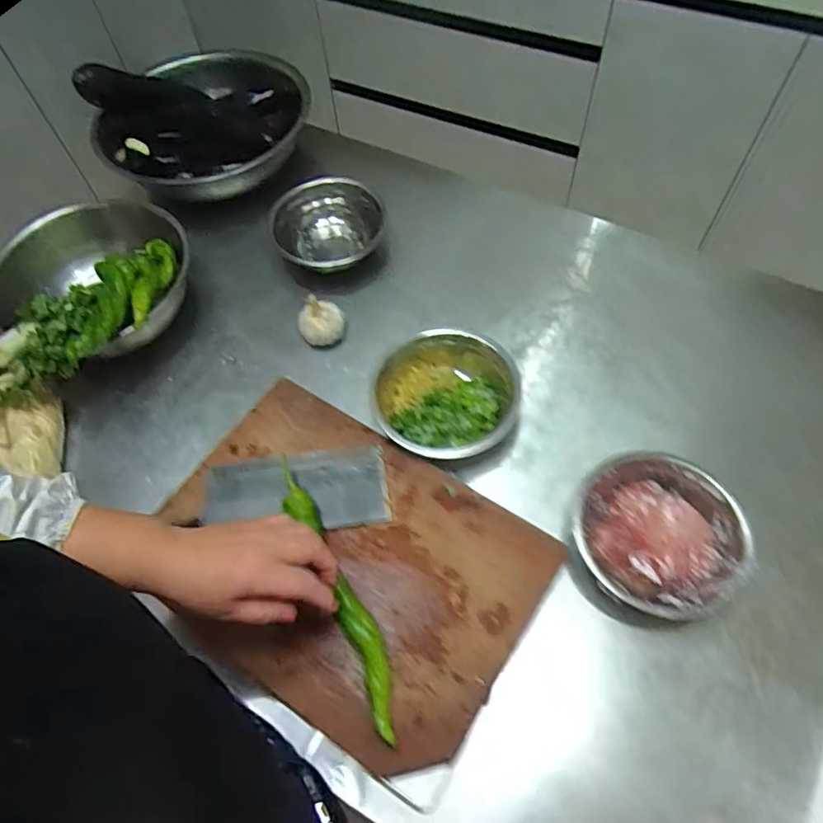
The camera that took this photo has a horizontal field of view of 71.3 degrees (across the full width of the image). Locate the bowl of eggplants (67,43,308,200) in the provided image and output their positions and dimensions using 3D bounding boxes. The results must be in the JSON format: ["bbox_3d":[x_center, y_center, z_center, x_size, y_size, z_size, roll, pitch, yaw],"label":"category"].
[{"bbox_3d":[-0.341,-0.487,0.956,0.341,0.103,0.341,-1,61,2],"label":"bowl of eggplants"}]

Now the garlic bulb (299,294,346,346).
[{"bbox_3d":[-0.120,-0.123,0.762,0.063,0.047,0.056,-19,62,-8],"label":"garlic bulb"}]

